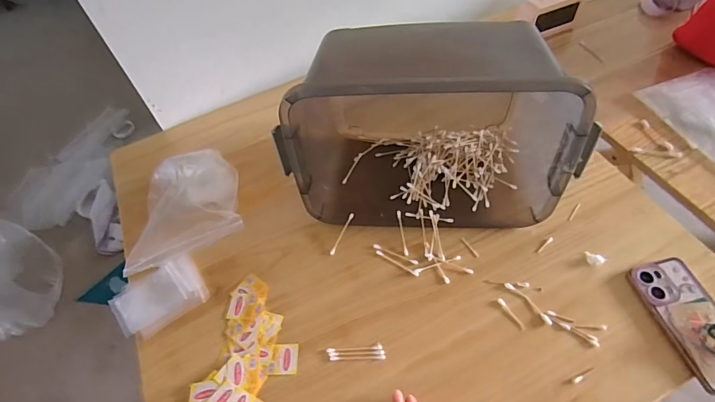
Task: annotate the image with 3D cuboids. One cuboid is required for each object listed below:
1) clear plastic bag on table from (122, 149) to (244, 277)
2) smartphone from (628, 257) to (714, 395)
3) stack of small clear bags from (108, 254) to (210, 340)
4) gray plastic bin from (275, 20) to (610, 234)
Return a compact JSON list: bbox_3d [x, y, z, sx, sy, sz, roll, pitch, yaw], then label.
[{"bbox_3d":[-0.275,0.000,0.636,0.176,0.064,0.209,-17,54,-6],"label":"clear plastic bag on table"},{"bbox_3d":[0.423,0.148,0.507,0.080,0.020,0.163,-16,52,2],"label":"smartphone"},{"bbox_3d":[-0.291,0.140,0.593,0.124,0.027,0.087,-28,62,-12],"label":"stack of small clear bags"},{"bbox_3d":[0.105,-0.134,0.603,0.406,0.243,0.265,2,56,9],"label":"gray plastic bin"}]

